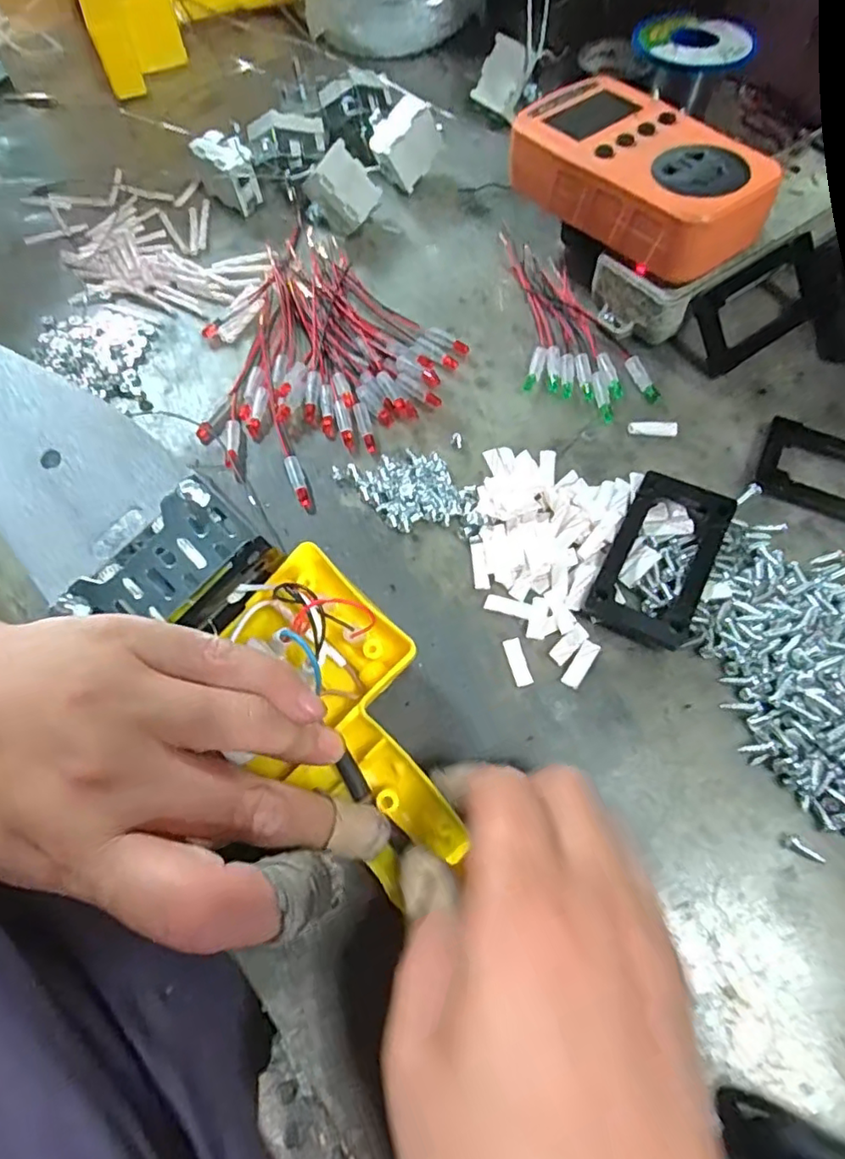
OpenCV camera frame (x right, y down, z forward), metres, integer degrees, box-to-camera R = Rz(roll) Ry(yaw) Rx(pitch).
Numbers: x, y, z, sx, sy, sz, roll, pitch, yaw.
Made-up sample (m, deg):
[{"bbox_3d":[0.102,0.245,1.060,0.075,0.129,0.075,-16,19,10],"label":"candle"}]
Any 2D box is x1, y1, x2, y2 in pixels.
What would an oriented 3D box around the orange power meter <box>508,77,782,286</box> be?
[{"bbox_3d":[0.102,-0.196,0.285,0.059,0.034,0.124,-37,70,-12],"label":"orange power meter"}]

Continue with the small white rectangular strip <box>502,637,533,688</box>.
[{"bbox_3d":[0.039,0.034,0.241,0.007,0.004,0.019,-16,67,-4],"label":"small white rectangular strip"}]

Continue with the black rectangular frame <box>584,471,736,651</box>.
[{"bbox_3d":[0.101,-0.009,0.250,0.041,0.012,0.074,25,70,13],"label":"black rectangular frame"}]

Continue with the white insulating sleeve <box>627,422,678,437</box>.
[{"bbox_3d":[0.111,-0.073,0.283,0.023,0.004,0.007,1,67,4],"label":"white insulating sleeve"}]

